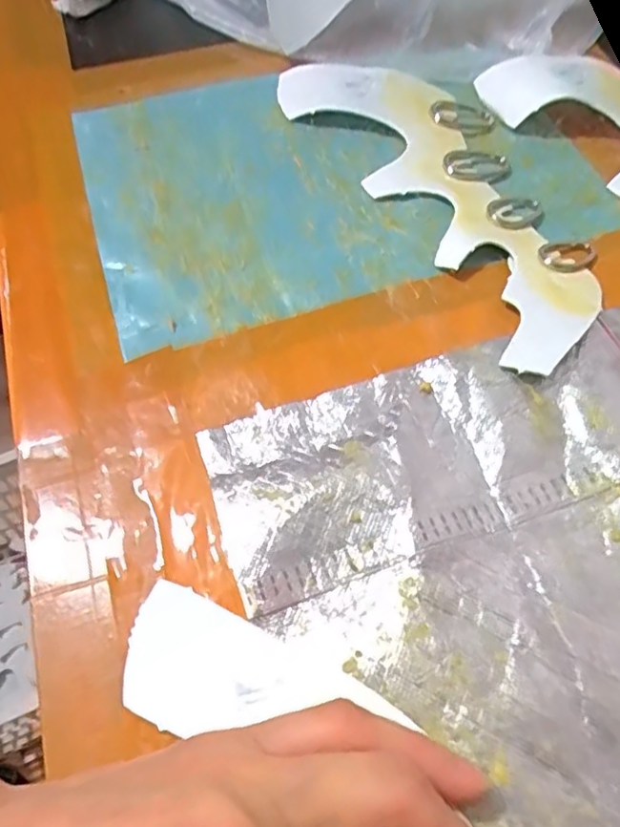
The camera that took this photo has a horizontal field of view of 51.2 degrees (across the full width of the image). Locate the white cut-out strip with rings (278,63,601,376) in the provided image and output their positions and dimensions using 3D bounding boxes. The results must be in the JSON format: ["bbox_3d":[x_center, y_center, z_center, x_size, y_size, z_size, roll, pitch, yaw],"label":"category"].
[{"bbox_3d":[0.068,-0.111,0.307,0.084,0.011,0.219,-23,60,-12],"label":"white cut-out strip with rings"}]

